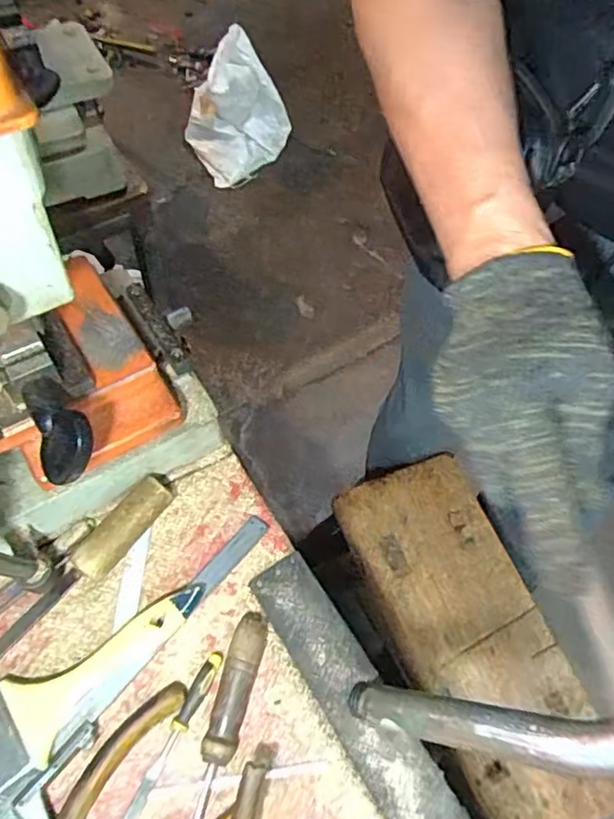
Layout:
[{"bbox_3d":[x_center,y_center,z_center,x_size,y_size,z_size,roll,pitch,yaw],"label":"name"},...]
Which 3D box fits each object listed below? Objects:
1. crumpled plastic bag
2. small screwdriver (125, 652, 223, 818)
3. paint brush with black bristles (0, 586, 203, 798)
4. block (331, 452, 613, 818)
[{"bbox_3d":[-0.201,-0.784,1.576,0.300,0.071,0.311,-41,110,-17],"label":"crumpled plastic bag"},{"bbox_3d":[-0.083,0.202,0.351,0.011,0.012,0.119,25,61,10],"label":"small screwdriver"},{"bbox_3d":[-0.152,0.166,0.356,0.060,0.016,0.187,41,65,18],"label":"paint brush with black bristles"},{"bbox_3d":[0.162,0.226,0.601,0.155,0.036,0.359,-16,62,-14],"label":"block"}]

